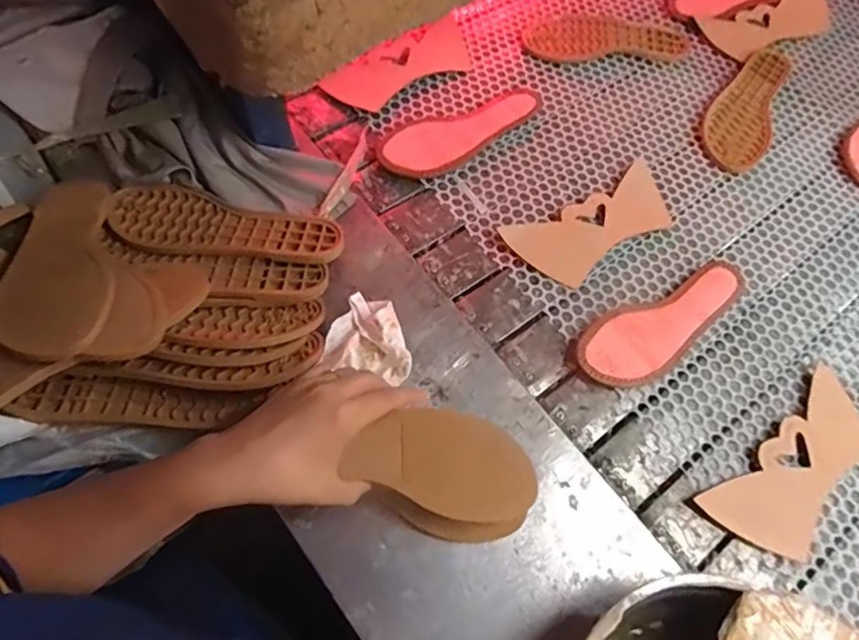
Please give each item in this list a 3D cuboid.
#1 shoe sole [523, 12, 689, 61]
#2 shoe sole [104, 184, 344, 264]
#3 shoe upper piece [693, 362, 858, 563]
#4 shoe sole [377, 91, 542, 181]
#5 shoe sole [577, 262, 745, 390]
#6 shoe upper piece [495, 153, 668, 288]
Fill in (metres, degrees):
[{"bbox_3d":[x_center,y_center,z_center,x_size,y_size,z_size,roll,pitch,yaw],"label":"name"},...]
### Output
[{"bbox_3d":[0.242,-0.392,0.740,0.226,0.014,0.084,-5,66,-9],"label":"shoe sole"},{"bbox_3d":[-0.195,-0.087,0.510,0.223,0.013,0.072,13,64,0],"label":"shoe sole"},{"bbox_3d":[0.354,0.134,0.511,0.094,0.012,0.204,43,68,13],"label":"shoe upper piece"},{"bbox_3d":[0.044,-0.231,0.649,0.225,0.014,0.083,-28,71,-18],"label":"shoe sole"},{"bbox_3d":[0.247,-0.001,0.560,0.217,0.021,0.075,-33,73,-20],"label":"shoe sole"},{"bbox_3d":[0.191,-0.108,0.607,0.204,0.006,0.091,-28,72,-16],"label":"shoe upper piece"}]

